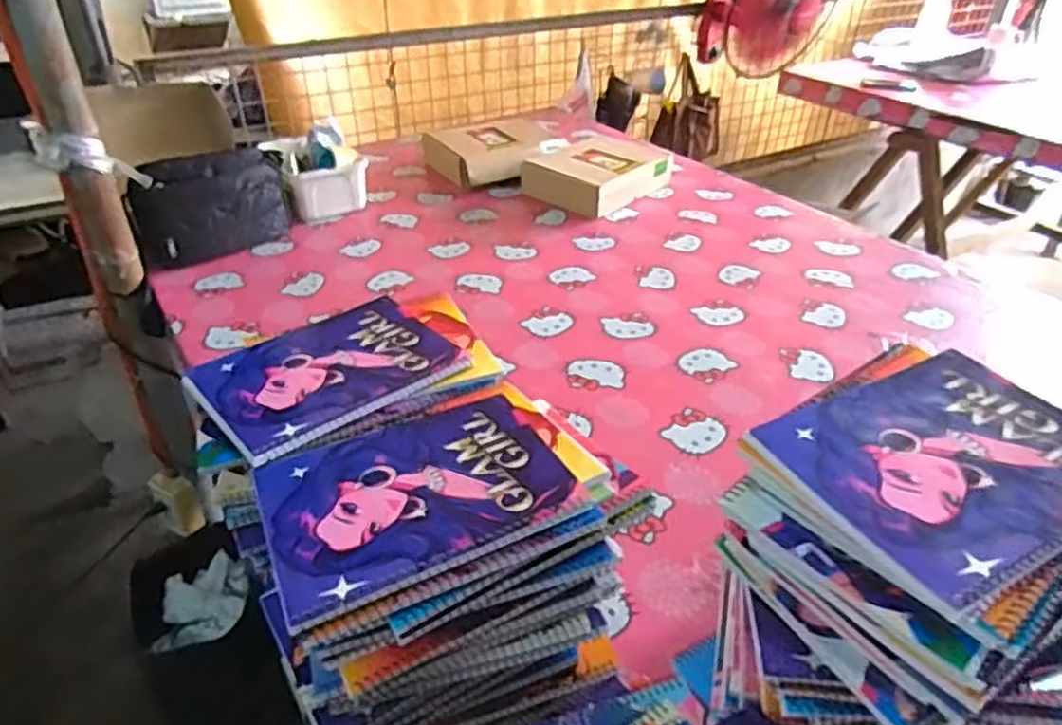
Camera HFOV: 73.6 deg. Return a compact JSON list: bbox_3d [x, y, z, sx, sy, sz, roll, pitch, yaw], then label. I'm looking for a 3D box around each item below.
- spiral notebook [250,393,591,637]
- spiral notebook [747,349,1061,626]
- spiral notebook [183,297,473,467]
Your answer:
[{"bbox_3d":[-0.079,0.086,0.485,0.195,0.019,0.143,-17,39,-22],"label":"spiral notebook"},{"bbox_3d":[0.256,0.056,0.428,0.196,0.010,0.150,-17,39,-22],"label":"spiral notebook"},{"bbox_3d":[-0.168,0.005,0.598,0.196,0.011,0.140,-27,44,-32],"label":"spiral notebook"}]

